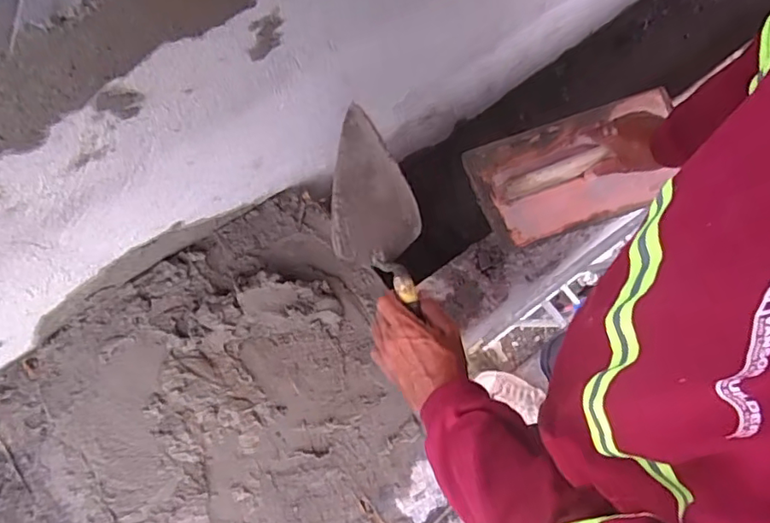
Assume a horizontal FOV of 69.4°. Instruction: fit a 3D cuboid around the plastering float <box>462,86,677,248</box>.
[{"bbox_3d":[0.283,-0.139,0.795,0.297,0.053,0.165,-20,75,-6],"label":"plastering float"}]

